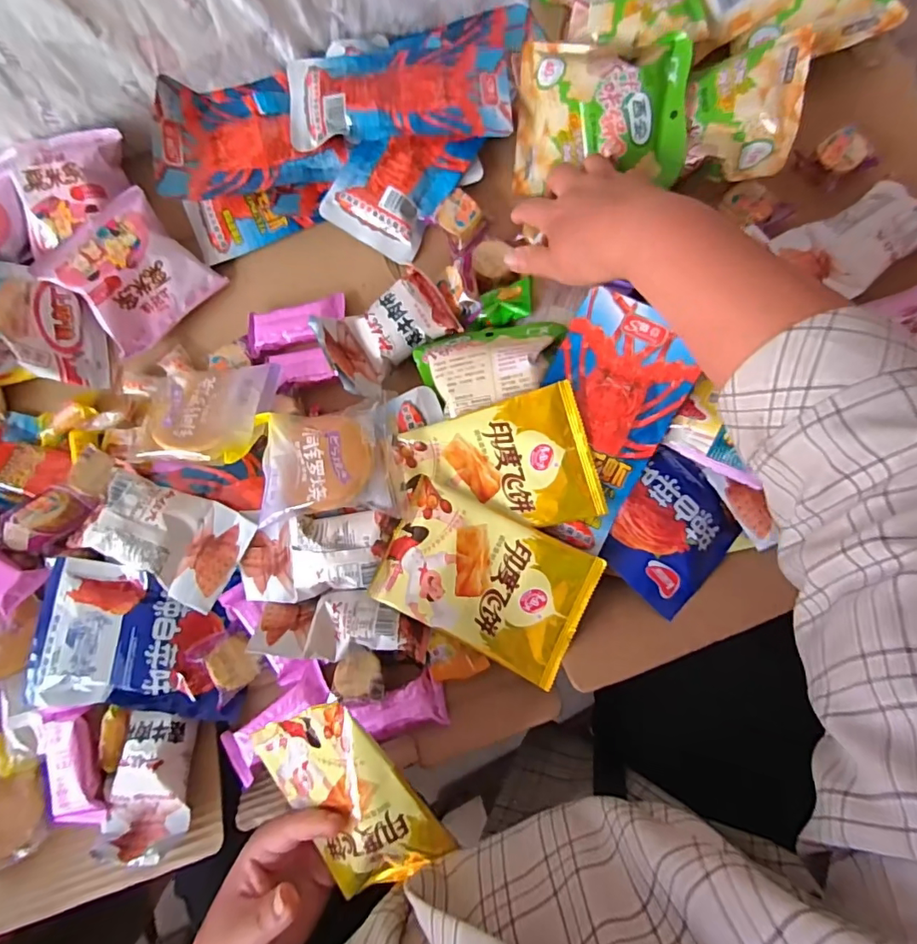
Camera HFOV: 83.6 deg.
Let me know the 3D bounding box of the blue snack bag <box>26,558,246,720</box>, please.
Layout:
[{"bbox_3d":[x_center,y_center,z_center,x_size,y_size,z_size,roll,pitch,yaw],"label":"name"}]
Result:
[{"bbox_3d":[-0.264,0.140,0.429,0.164,0.029,0.115,5,83,7],"label":"blue snack bag"}]

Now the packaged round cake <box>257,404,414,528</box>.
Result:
[{"bbox_3d":[-0.103,-0.008,0.394,0.107,0.041,0.085,-8,82,5],"label":"packaged round cake"}]

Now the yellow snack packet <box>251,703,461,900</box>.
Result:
[{"bbox_3d":[-0.071,0.222,0.347,0.094,0.022,0.138,-33,93,24],"label":"yellow snack packet"}]

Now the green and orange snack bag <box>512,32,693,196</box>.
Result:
[{"bbox_3d":[0.127,-0.321,0.462,0.147,0.034,0.121,8,103,16],"label":"green and orange snack bag"}]

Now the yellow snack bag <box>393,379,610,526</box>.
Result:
[{"bbox_3d":[0.030,-0.003,0.392,0.142,0.033,0.098,-13,81,5],"label":"yellow snack bag"}]

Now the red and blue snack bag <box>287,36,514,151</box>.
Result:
[{"bbox_3d":[-0.053,-0.351,0.472,0.200,0.025,0.109,-5,82,6],"label":"red and blue snack bag"}]

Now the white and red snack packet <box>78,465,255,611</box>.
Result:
[{"bbox_3d":[-0.230,0.051,0.402,0.118,0.018,0.075,24,86,9],"label":"white and red snack packet"}]

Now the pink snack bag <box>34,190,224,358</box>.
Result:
[{"bbox_3d":[-0.300,-0.184,0.465,0.111,0.035,0.114,42,83,7],"label":"pink snack bag"}]

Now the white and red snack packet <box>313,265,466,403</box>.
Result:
[{"bbox_3d":[-0.060,-0.122,0.446,0.109,0.034,0.077,-32,80,2],"label":"white and red snack packet"}]

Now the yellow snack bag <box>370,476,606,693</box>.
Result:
[{"bbox_3d":[0.020,0.080,0.388,0.152,0.016,0.100,25,86,9],"label":"yellow snack bag"}]

